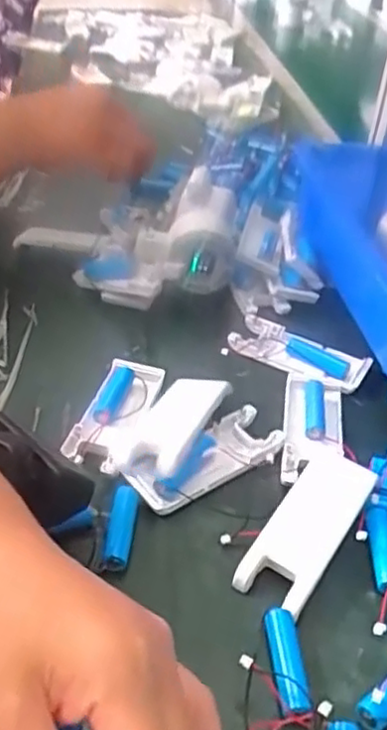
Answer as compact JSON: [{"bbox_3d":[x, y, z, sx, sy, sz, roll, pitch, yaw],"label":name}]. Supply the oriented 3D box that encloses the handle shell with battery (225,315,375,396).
[{"bbox_3d":[0.080,-0.010,0.519,0.104,0.014,0.041,23,42,21],"label":"handle shell with battery"}]

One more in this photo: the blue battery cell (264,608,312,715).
[{"bbox_3d":[0.045,0.141,0.323,0.016,0.013,0.051,2,39,-4],"label":"blue battery cell"}]

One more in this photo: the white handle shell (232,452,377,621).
[{"bbox_3d":[0.066,0.086,0.382,0.040,0.019,0.106,26,43,23],"label":"white handle shell"}]

